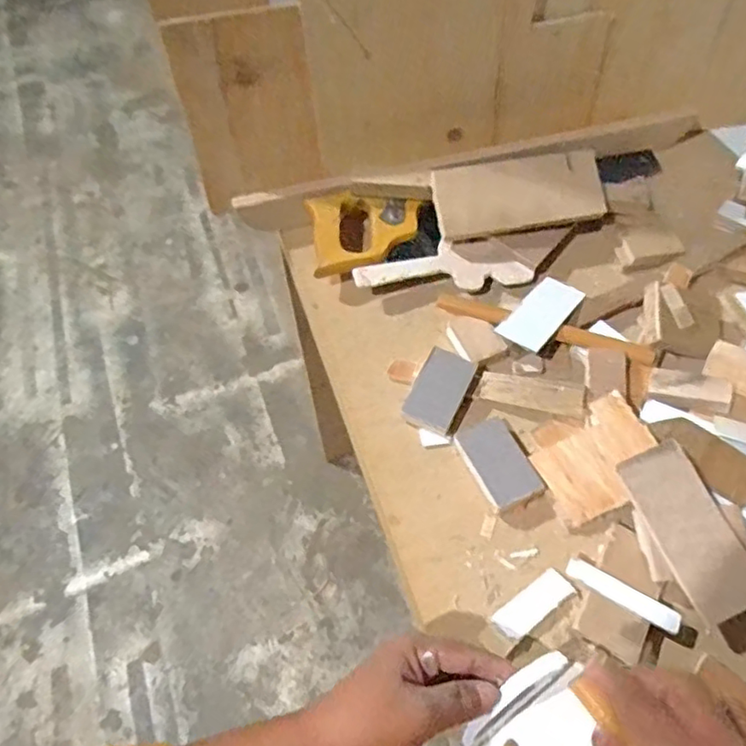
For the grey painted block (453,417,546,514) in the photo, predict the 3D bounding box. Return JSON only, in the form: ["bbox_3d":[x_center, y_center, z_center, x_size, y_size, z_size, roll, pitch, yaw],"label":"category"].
[{"bbox_3d":[0.104,0.075,0.506,0.046,0.014,0.072,-23,58,-11],"label":"grey painted block"}]

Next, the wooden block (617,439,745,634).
[{"bbox_3d":[0.237,0.118,0.455,0.062,0.012,0.126,-21,69,-8],"label":"wooden block"}]

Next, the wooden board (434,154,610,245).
[{"bbox_3d":[0.149,-0.178,0.609,0.166,0.011,0.067,-10,99,-4],"label":"wooden board"}]

